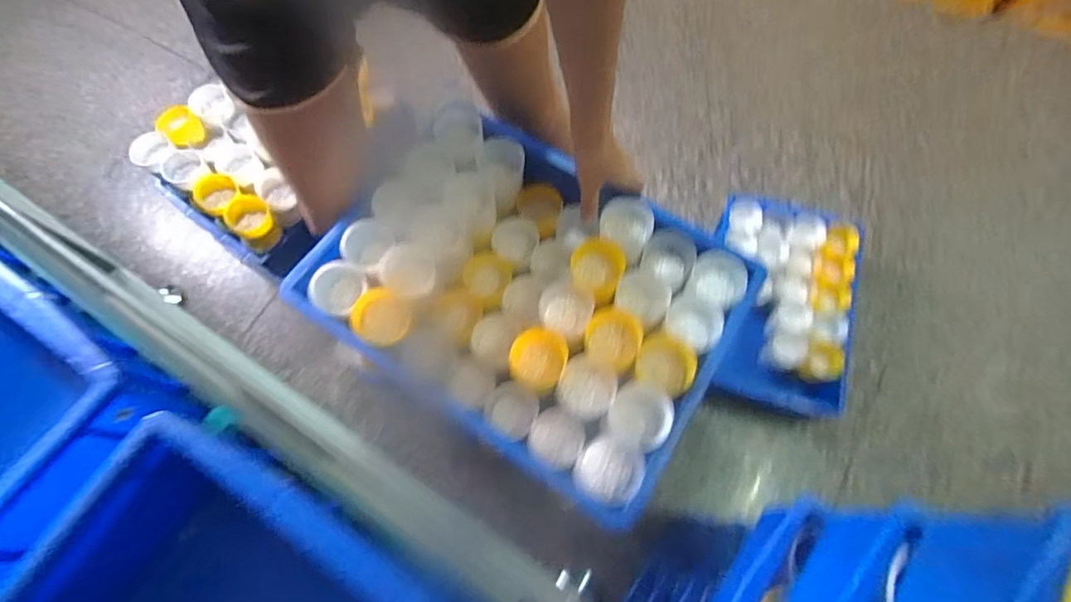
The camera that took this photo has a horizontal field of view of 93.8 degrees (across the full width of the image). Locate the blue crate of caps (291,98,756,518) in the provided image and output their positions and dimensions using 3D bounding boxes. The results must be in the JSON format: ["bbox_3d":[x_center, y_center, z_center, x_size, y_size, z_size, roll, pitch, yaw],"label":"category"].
[{"bbox_3d":[-0.009,-0.011,0.625,0.448,0.106,0.324,32,75,11],"label":"blue crate of caps"}]

